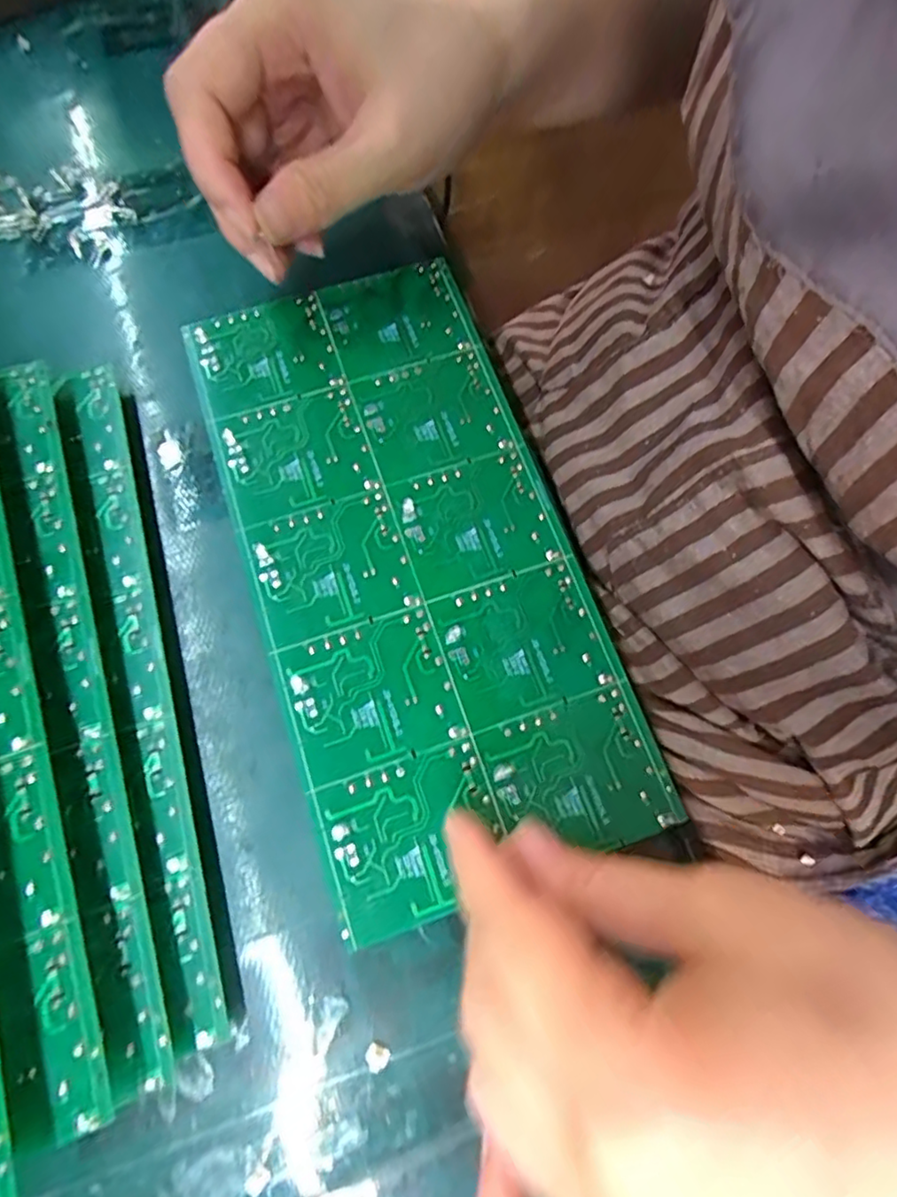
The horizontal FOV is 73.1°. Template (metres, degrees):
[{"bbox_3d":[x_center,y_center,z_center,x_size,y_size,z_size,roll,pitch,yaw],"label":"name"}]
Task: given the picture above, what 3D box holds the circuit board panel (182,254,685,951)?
[{"bbox_3d":[-0.015,-0.019,0.208,0.103,0.004,0.220,-18,74,-7],"label":"circuit board panel"}]

